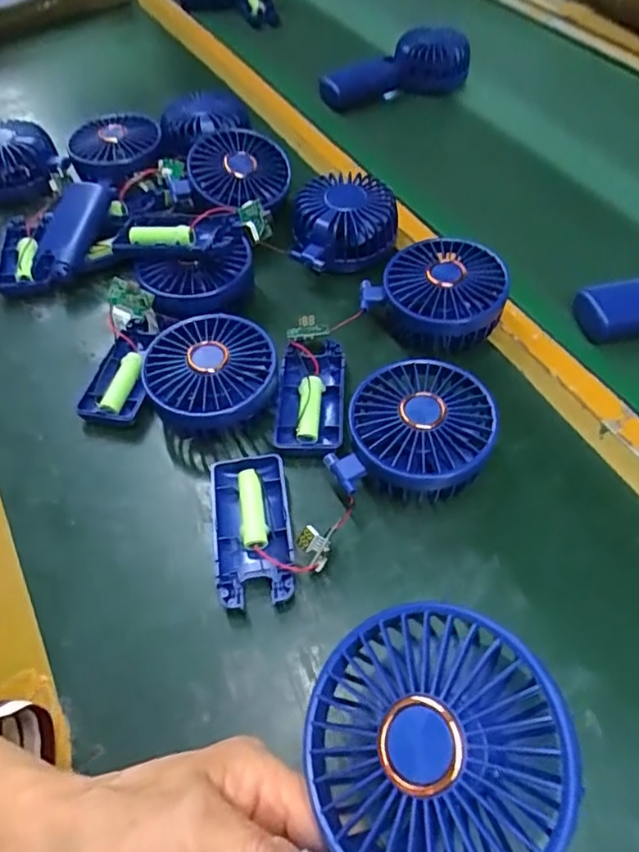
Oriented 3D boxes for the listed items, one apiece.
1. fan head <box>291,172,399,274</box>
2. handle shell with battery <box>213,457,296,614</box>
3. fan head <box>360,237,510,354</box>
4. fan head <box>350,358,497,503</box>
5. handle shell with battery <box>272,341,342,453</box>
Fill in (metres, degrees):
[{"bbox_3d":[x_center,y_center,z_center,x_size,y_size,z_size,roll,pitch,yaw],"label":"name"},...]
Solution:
[{"bbox_3d":[0.021,-0.165,0.475,0.085,0.045,0.092,1,55,3],"label":"fan head"},{"bbox_3d":[-0.040,0.061,0.341,0.045,0.016,0.092,-8,55,-3],"label":"handle shell with battery"},{"bbox_3d":[0.085,-0.095,0.420,0.095,0.046,0.084,31,61,22],"label":"fan head"},{"bbox_3d":[0.062,0.004,0.359,0.085,0.047,0.088,-1,55,2],"label":"fan head"},{"bbox_3d":[-0.006,-0.021,0.397,0.044,0.016,0.091,0,55,3],"label":"handle shell with battery"}]

